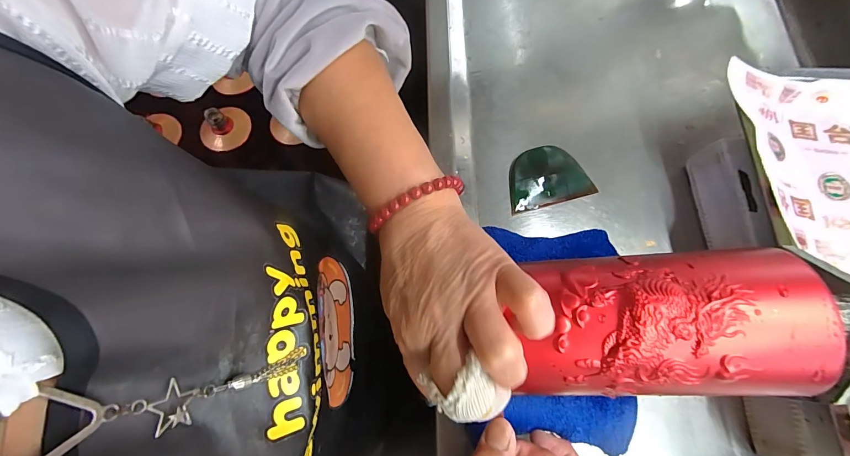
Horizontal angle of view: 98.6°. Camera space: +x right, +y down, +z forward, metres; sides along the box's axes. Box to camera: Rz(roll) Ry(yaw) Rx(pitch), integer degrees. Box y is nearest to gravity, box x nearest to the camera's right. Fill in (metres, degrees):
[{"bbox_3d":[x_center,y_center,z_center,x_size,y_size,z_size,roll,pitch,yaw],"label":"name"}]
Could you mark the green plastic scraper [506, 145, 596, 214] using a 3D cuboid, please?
[{"bbox_3d":[0.118,-0.050,0.355,0.081,0.010,0.057,-15,73,-4],"label":"green plastic scraper"}]

